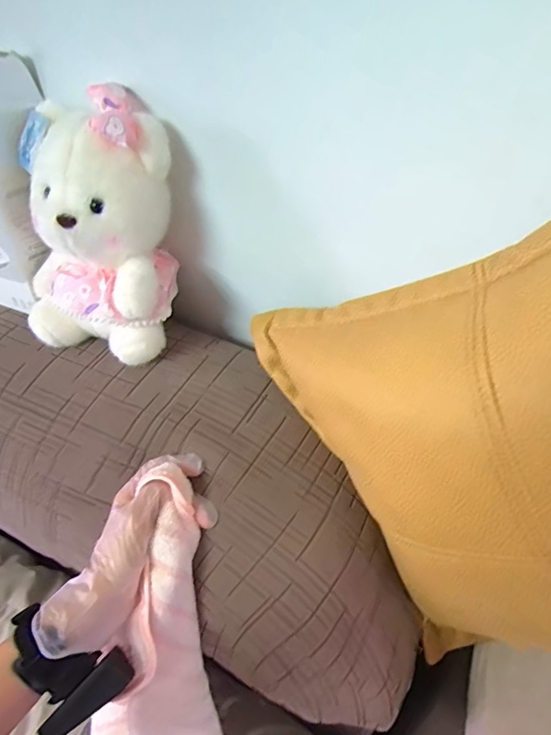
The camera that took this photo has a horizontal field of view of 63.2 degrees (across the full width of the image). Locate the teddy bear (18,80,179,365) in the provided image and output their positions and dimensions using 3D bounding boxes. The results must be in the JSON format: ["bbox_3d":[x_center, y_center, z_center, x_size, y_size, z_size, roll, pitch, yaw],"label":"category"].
[{"bbox_3d":[-0.177,-0.118,0.430,0.148,0.219,0.114,11,47,5],"label":"teddy bear"}]

